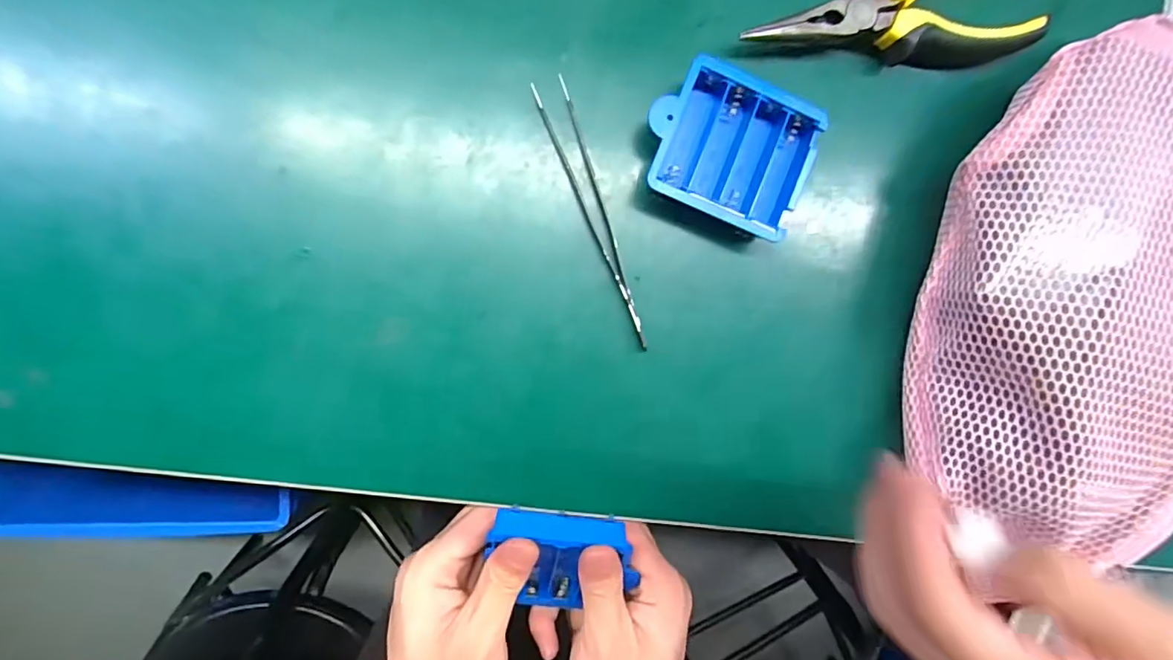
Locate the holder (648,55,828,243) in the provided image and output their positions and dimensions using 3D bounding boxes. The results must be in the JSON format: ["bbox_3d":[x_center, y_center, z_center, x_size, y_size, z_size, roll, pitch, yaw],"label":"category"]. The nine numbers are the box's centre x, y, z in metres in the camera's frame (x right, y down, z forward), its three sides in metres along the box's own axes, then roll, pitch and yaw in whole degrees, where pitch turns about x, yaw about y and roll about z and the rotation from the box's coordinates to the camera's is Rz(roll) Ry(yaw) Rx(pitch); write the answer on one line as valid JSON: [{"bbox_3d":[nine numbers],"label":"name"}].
[{"bbox_3d":[0.067,-0.085,0.252,0.075,0.024,0.066,23,90,-5],"label":"holder"}]

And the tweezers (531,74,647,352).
[{"bbox_3d":[0.005,-0.055,0.255,0.015,0.007,0.131,-21,94,-4],"label":"tweezers"}]

